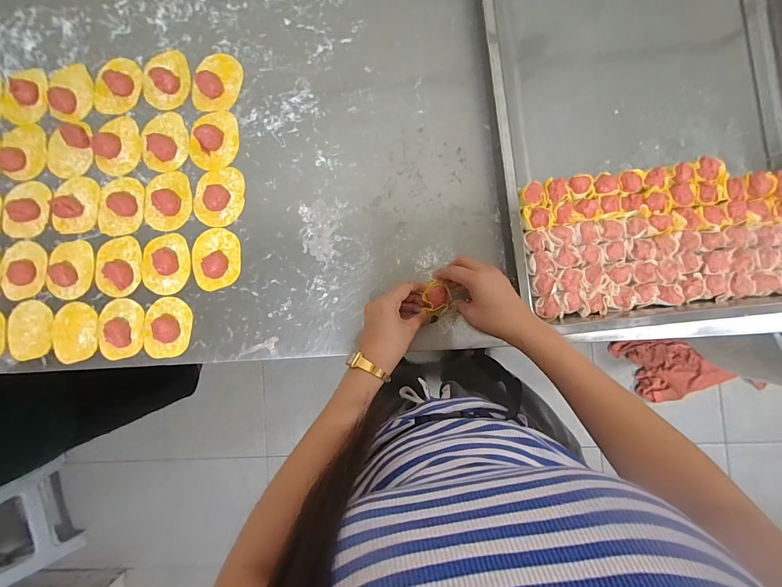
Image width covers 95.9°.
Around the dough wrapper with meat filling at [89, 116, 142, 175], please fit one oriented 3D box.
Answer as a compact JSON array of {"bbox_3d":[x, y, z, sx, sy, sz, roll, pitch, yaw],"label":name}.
[{"bbox_3d":[-0.417,-0.223,0.538,0.077,0.008,0.080,0,88,3],"label":"dough wrapper with meat filling"}]

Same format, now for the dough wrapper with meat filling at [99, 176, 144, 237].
[{"bbox_3d":[-0.407,-0.132,0.529,0.069,0.015,0.087,0,88,3],"label":"dough wrapper with meat filling"}]

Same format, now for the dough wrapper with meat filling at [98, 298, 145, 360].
[{"bbox_3d":[-0.400,0.052,0.518,0.070,0.018,0.087,-5,88,2],"label":"dough wrapper with meat filling"}]

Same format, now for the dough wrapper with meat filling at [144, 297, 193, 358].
[{"bbox_3d":[-0.329,0.050,0.512,0.066,0.019,0.086,3,88,3],"label":"dough wrapper with meat filling"}]

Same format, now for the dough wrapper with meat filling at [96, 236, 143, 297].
[{"bbox_3d":[-0.408,-0.040,0.525,0.071,0.017,0.086,-8,88,2],"label":"dough wrapper with meat filling"}]

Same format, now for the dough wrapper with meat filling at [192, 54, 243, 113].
[{"bbox_3d":[-0.260,-0.317,0.524,0.071,0.014,0.087,9,89,3],"label":"dough wrapper with meat filling"}]

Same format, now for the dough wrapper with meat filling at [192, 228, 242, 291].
[{"bbox_3d":[-0.257,-0.051,0.512,0.069,0.017,0.088,-5,88,2],"label":"dough wrapper with meat filling"}]

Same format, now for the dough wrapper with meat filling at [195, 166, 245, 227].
[{"bbox_3d":[-0.255,-0.143,0.516,0.072,0.016,0.084,0,88,3],"label":"dough wrapper with meat filling"}]

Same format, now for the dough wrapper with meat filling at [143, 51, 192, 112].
[{"bbox_3d":[-0.341,-0.326,0.529,0.071,0.020,0.089,2,88,3],"label":"dough wrapper with meat filling"}]

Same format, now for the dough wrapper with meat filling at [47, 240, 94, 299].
[{"bbox_3d":[-0.487,-0.038,0.530,0.069,0.016,0.086,10,89,3],"label":"dough wrapper with meat filling"}]

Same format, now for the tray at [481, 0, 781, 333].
[{"bbox_3d":[0.334,-0.277,0.464,0.402,0.058,0.652,-5,88,2],"label":"tray"}]

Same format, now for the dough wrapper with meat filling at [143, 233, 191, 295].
[{"bbox_3d":[-0.334,-0.044,0.516,0.071,0.018,0.089,1,88,3],"label":"dough wrapper with meat filling"}]

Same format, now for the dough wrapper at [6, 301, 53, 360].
[{"bbox_3d":[-0.551,0.057,0.540,0.068,0.010,0.090,0,88,3],"label":"dough wrapper"}]

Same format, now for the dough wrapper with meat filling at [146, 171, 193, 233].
[{"bbox_3d":[-0.334,-0.139,0.520,0.073,0.016,0.084,-1,88,3],"label":"dough wrapper with meat filling"}]

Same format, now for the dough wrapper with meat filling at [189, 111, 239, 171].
[{"bbox_3d":[-0.265,-0.229,0.519,0.073,0.019,0.087,3,88,3],"label":"dough wrapper with meat filling"}]

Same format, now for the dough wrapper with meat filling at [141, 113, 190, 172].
[{"bbox_3d":[-0.344,-0.229,0.528,0.074,0.014,0.087,-12,88,2],"label":"dough wrapper with meat filling"}]

